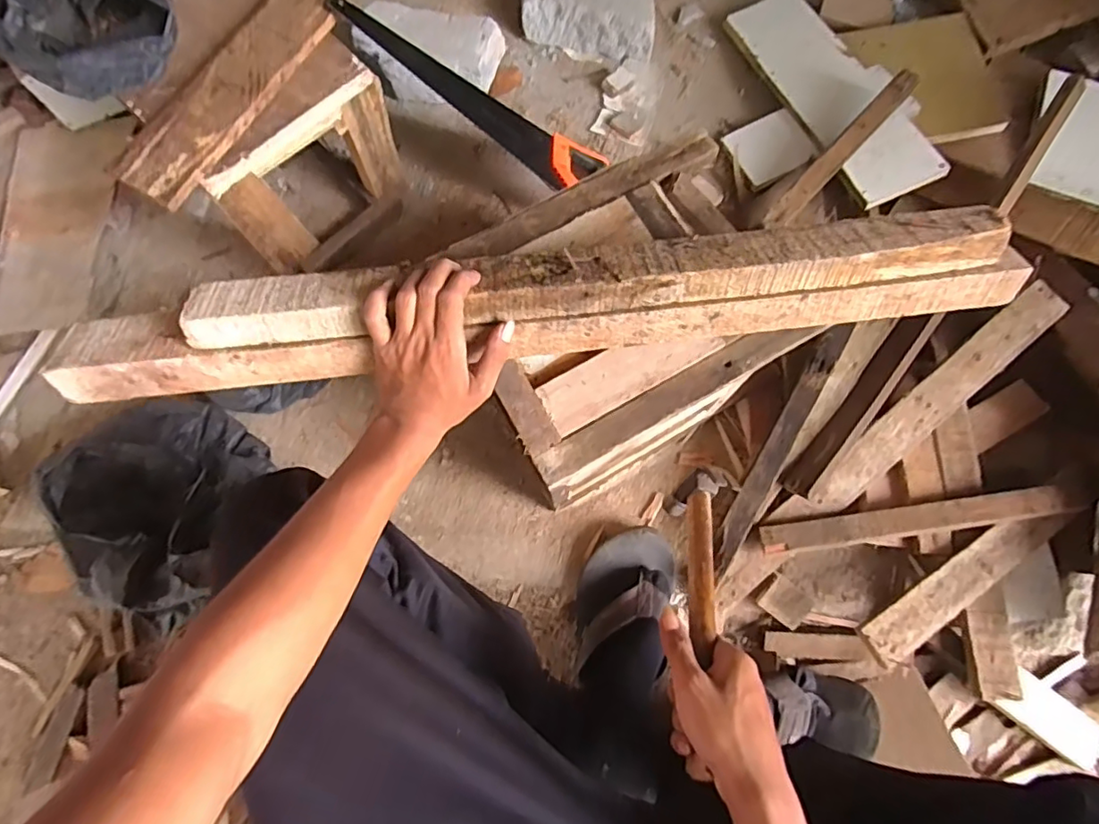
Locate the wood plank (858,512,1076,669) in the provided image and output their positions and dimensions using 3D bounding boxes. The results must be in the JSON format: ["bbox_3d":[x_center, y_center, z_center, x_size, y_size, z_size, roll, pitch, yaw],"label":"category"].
[{"bbox_3d":[0.463,0.190,0.651,0.269,0.031,0.049,-30,76,-8],"label":"wood plank"}]

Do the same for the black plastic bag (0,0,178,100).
[{"bbox_3d":[-0.504,-0.432,0.627,0.196,0.085,0.167,28,76,8],"label":"black plastic bag"}]

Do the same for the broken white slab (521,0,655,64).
[{"bbox_3d":[0.069,-0.666,0.926,0.221,0.068,0.184,14,74,4],"label":"broken white slab"}]

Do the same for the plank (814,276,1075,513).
[{"bbox_3d":[0.468,-0.014,0.704,0.375,0.016,0.054,-41,84,0],"label":"plank"}]

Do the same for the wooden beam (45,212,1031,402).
[{"bbox_3d":[-0.009,-0.094,0.505,0.827,0.061,0.076,-6,75,0],"label":"wooden beam"}]

